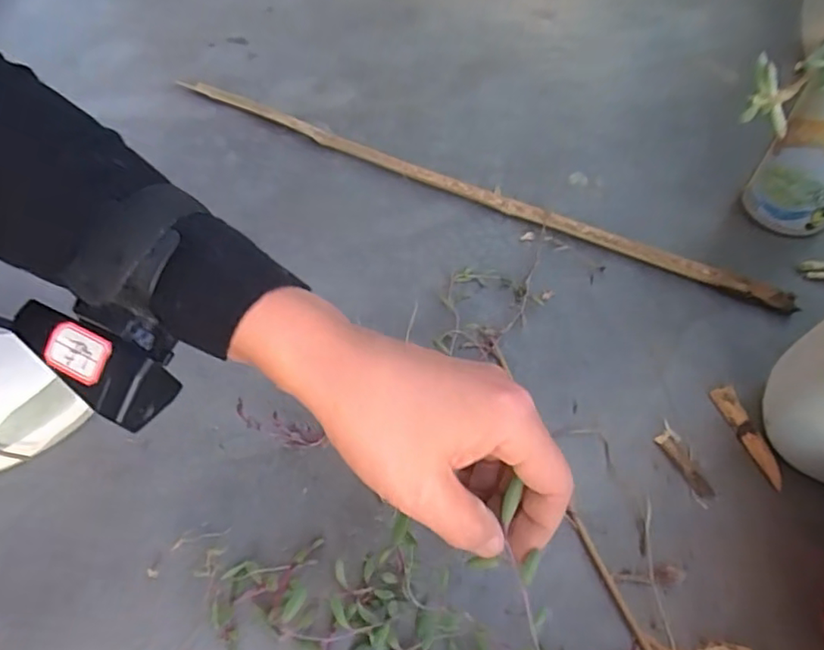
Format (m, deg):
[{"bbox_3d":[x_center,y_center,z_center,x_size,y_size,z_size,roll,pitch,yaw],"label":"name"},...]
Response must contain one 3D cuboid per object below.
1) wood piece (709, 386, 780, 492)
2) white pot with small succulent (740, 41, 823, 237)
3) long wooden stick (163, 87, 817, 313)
[{"bbox_3d":[0.207,0.067,0.363,0.013,0.007,0.065,-17,57,-8],"label":"wood piece"},{"bbox_3d":[0.278,-0.135,0.415,0.096,0.137,0.068,22,61,16],"label":"white pot with small succulent"},{"bbox_3d":[0.029,-0.120,0.491,0.537,0.014,0.017,24,61,17],"label":"long wooden stick"}]

